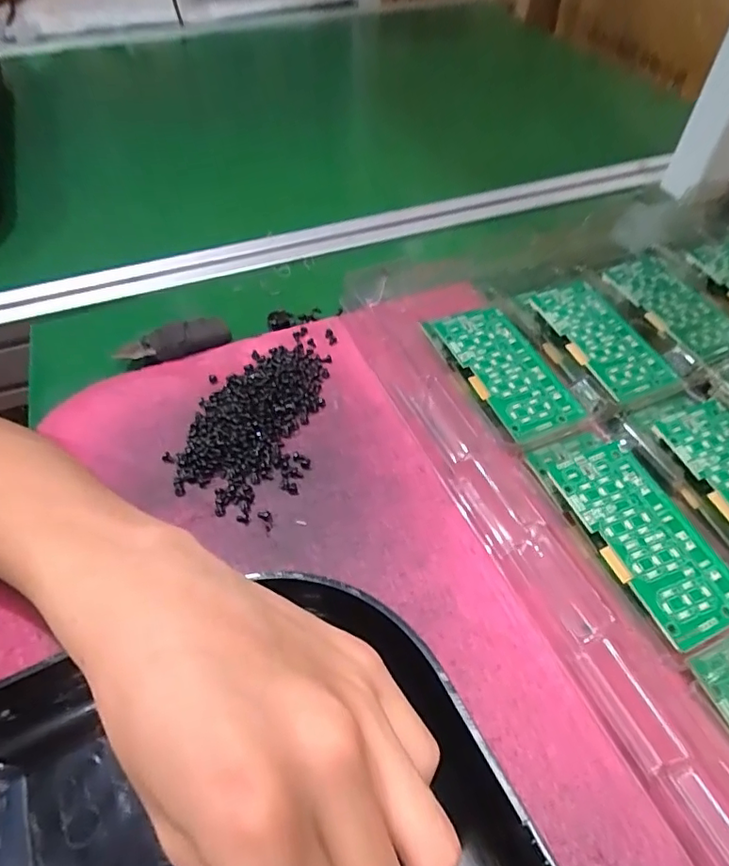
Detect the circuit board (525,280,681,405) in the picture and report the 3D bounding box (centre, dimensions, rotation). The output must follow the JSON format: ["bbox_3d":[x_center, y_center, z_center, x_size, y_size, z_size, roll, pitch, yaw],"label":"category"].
[{"bbox_3d":[0.147,-0.061,0.335,0.047,0.011,0.096,-18,54,-13],"label":"circuit board"}]

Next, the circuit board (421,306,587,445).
[{"bbox_3d":[0.082,-0.039,0.319,0.049,0.009,0.099,-16,60,-13],"label":"circuit board"}]

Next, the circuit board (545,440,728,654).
[{"bbox_3d":[0.133,0.048,0.251,0.050,0.004,0.094,-18,59,-16],"label":"circuit board"}]

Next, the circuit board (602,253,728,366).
[{"bbox_3d":[0.209,-0.085,0.358,0.051,0.007,0.095,-19,54,-14],"label":"circuit board"}]

